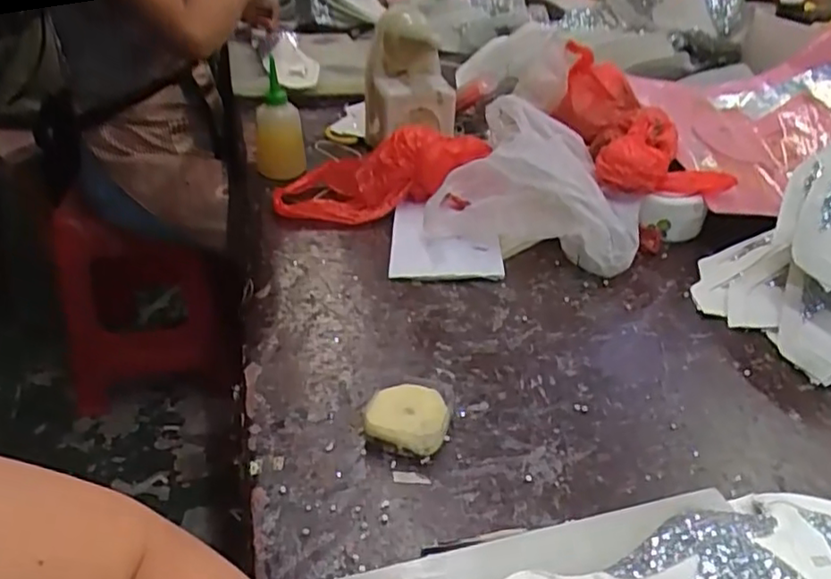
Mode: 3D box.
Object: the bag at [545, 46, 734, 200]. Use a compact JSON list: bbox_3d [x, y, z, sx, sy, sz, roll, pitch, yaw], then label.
[{"bbox_3d":[0.281,-0.219,0.837,0.161,0.097,0.250,-1,33,-3],"label":"bag"}]

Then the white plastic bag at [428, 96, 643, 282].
[{"bbox_3d":[0.162,-0.136,0.790,0.228,0.111,0.245,14,35,18],"label":"white plastic bag"}]

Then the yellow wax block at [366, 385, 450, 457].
[{"bbox_3d":[-0.006,0.103,0.511,0.060,0.027,0.057,7,33,9],"label":"yellow wax block"}]

